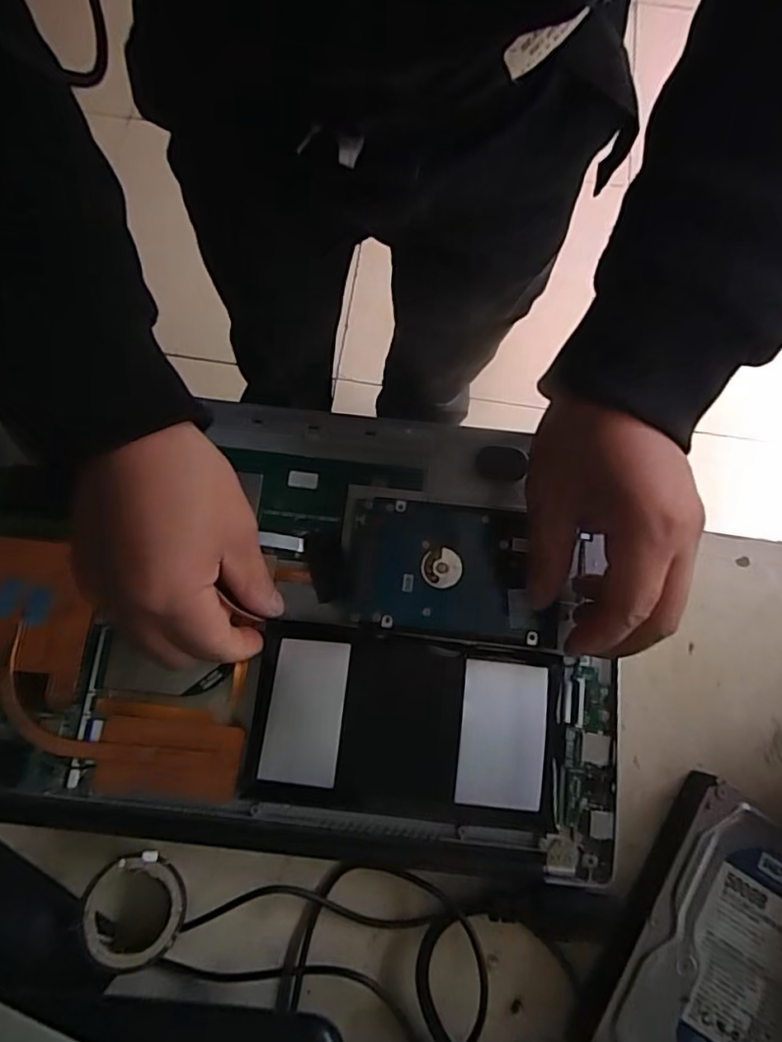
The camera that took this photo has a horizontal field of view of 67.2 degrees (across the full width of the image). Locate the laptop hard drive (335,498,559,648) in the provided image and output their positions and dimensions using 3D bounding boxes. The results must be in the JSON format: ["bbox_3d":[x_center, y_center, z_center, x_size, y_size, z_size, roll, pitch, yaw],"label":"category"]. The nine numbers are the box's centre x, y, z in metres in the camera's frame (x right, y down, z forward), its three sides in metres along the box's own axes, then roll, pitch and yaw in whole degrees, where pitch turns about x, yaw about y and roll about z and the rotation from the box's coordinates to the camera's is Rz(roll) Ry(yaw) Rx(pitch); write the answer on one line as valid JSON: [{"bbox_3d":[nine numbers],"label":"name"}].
[{"bbox_3d":[0.032,0.027,0.318,0.117,0.013,0.069,6,73,1],"label":"laptop hard drive"}]

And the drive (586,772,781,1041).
[{"bbox_3d":[0.155,0.204,0.277,0.085,0.024,0.138,30,75,8],"label":"drive"}]

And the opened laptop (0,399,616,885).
[{"bbox_3d":[-0.059,0.049,0.313,0.343,0.025,0.227,5,73,1],"label":"opened laptop"}]

